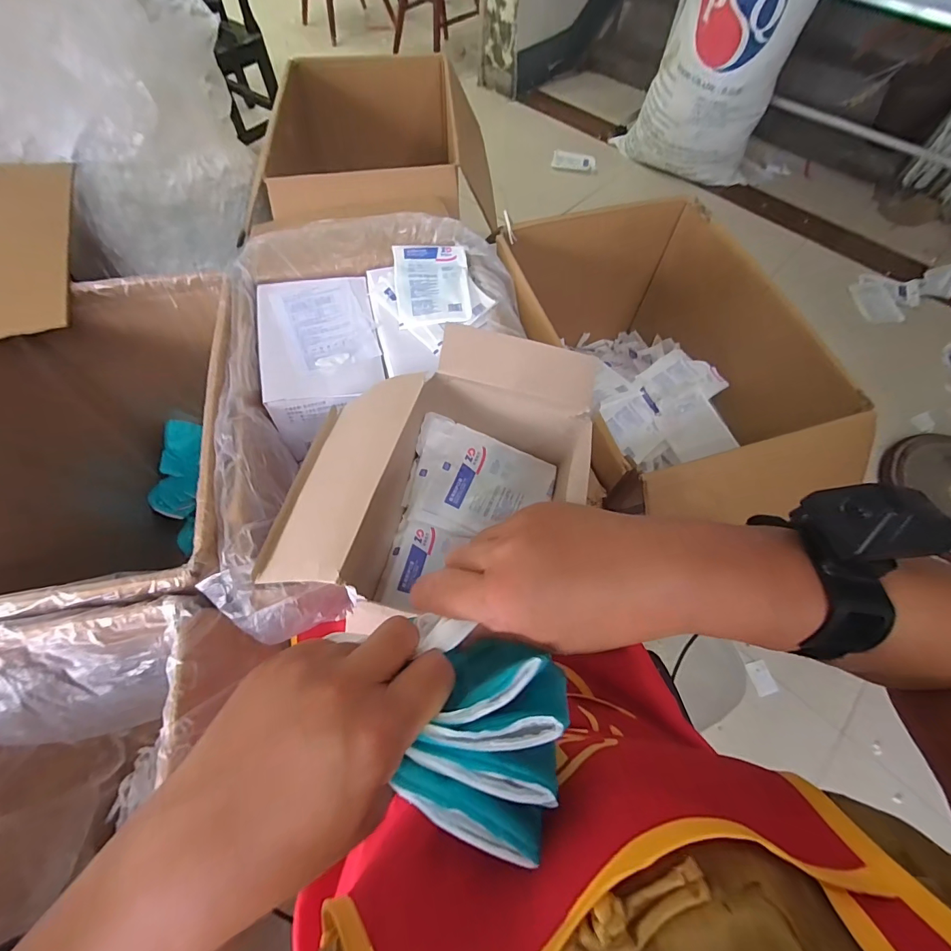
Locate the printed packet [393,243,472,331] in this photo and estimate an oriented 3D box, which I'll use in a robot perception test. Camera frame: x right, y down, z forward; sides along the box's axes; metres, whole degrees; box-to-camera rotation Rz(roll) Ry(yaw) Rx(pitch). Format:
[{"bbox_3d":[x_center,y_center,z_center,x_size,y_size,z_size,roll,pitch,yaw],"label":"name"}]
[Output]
[{"bbox_3d":[-0.077,-0.339,0.740,0.128,0.028,0.166,-4,64,-3],"label":"printed packet"}]

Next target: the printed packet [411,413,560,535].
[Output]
[{"bbox_3d":[0.007,0.009,0.575,0.189,0.020,0.126,18,90,-3],"label":"printed packet"}]

